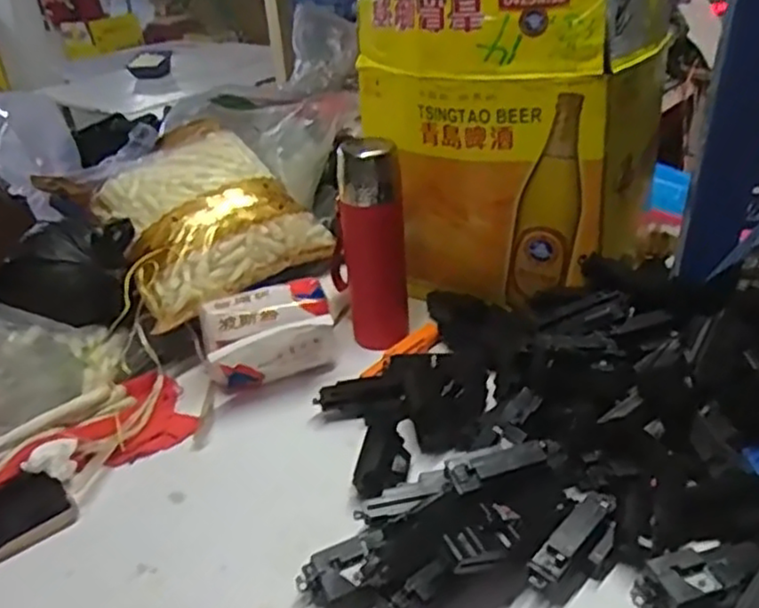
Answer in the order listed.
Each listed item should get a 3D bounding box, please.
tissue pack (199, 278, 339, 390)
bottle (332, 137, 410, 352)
[{"bbox_3d":[-0.115,0.039,0.758,0.145,0.097,0.085,-18,34,-21],"label":"tissue pack"},{"bbox_3d":[-0.012,-0.068,0.794,0.072,0.230,0.070,-11,32,-11],"label":"bottle"}]

